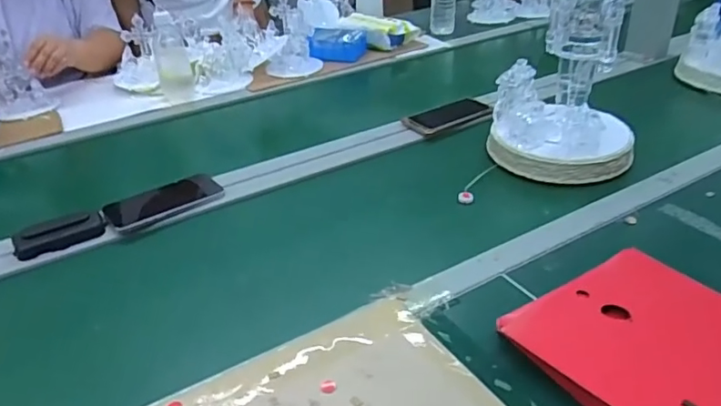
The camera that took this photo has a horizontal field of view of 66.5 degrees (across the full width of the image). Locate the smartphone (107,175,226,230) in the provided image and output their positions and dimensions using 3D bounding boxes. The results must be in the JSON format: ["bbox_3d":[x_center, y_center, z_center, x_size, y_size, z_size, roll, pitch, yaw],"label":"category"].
[{"bbox_3d":[-0.279,-0.004,0.787,0.158,0.016,0.068,-19,34,-25],"label":"smartphone"}]

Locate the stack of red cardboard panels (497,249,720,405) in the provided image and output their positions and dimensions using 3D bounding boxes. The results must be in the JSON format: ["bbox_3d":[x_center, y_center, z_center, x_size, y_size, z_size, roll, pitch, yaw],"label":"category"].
[{"bbox_3d":[0.287,0.132,0.505,0.226,0.023,0.226,-21,35,-28],"label":"stack of red cardboard panels"}]

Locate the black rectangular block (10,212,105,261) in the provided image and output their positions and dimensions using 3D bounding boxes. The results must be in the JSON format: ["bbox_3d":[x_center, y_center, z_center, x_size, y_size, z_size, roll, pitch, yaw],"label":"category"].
[{"bbox_3d":[-0.388,0.041,0.712,0.106,0.022,0.047,-21,35,-28],"label":"black rectangular block"}]

